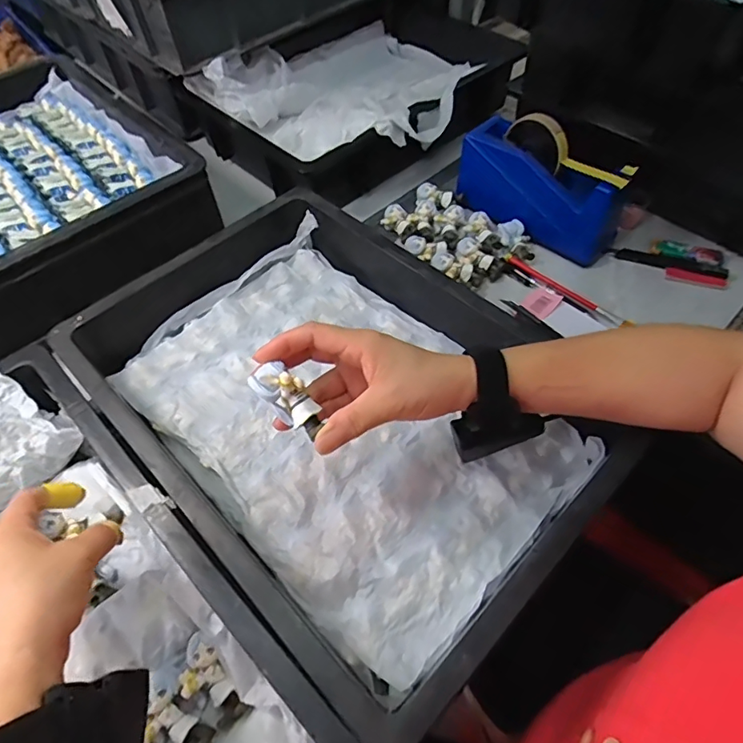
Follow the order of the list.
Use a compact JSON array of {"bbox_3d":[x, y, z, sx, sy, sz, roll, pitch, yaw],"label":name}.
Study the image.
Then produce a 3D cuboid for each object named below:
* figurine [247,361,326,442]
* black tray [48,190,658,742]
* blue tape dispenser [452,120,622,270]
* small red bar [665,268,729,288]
[{"bbox_3d":[-0.055,0.017,0.332,0.057,0.018,0.024,47,66,-2],"label":"figurine"},{"bbox_3d":[-0.041,0.018,0.456,0.305,0.076,0.458,-40,61,-22],"label":"black tray"},{"bbox_3d":[0.200,-0.219,0.606,0.055,0.102,0.203,-40,61,-22],"label":"blue tape dispenser"},{"bbox_3d":[0.357,-0.103,0.553,0.061,0.011,0.009,21,58,16],"label":"small red bar"}]

